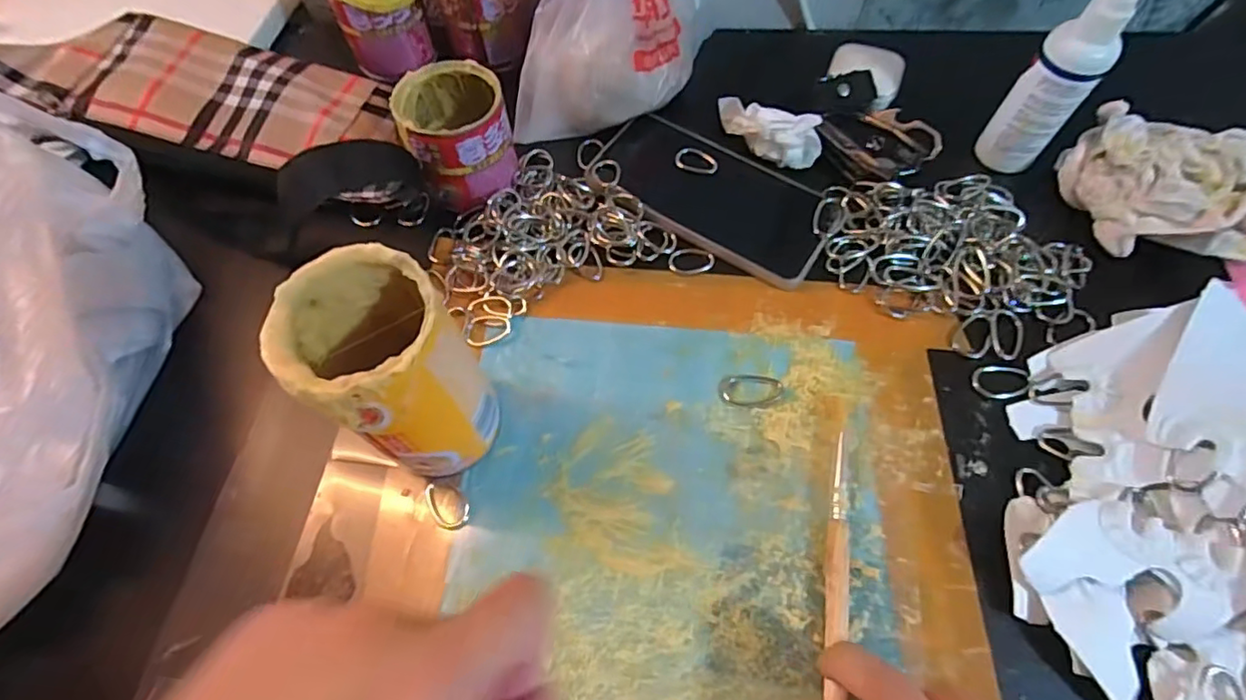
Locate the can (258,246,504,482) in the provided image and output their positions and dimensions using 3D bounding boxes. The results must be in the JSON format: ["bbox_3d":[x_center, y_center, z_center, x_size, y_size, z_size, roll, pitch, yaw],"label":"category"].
[{"bbox_3d":[-0.102,0.012,0.282,0.061,0.125,0.067,0,63,1],"label":"can"}]

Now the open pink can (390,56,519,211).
[{"bbox_3d":[-0.106,-0.140,0.387,0.063,0.060,0.071,-21,64,-9],"label":"open pink can"}]

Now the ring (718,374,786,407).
[{"bbox_3d":[0.074,0.023,0.339,0.036,0.004,0.019,5,63,4],"label":"ring"}]

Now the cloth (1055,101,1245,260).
[{"bbox_3d":[0.337,-0.105,0.361,0.106,0.043,0.087,16,64,9],"label":"cloth"}]

